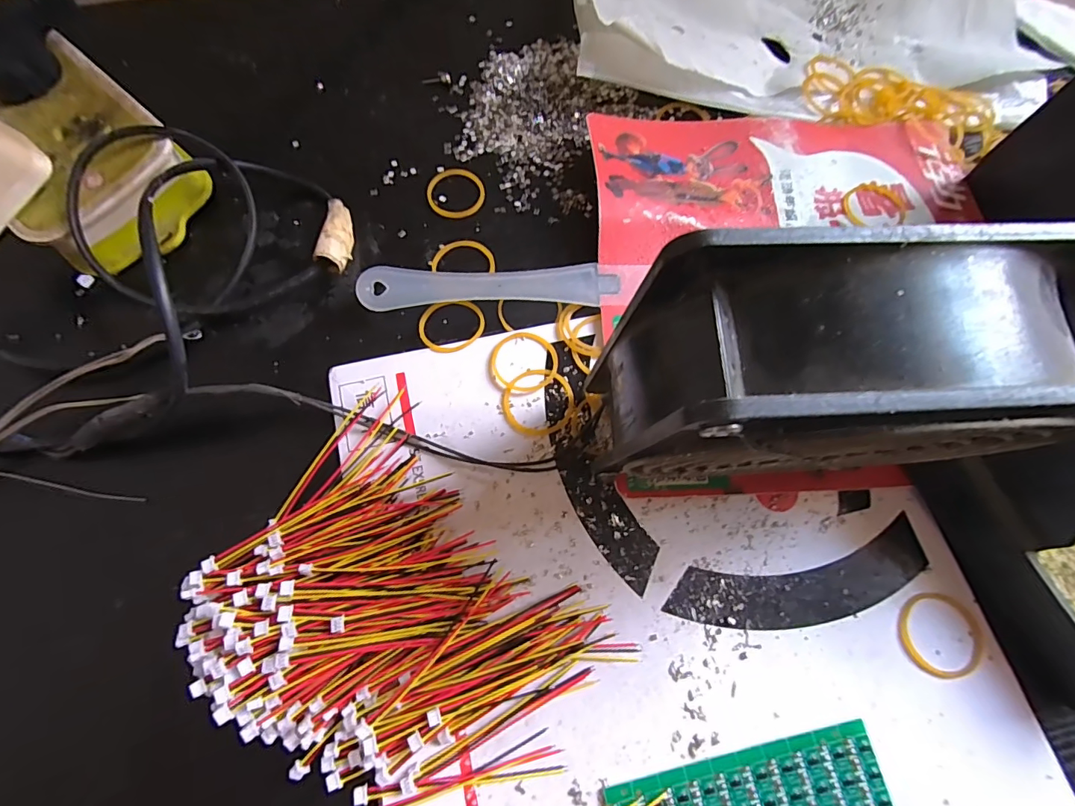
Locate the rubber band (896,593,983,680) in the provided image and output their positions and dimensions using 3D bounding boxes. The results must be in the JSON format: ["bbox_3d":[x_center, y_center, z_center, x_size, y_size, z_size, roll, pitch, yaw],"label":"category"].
[{"bbox_3d":[0.160,0.092,0.187,0.032,0.004,0.030,0,73,-1],"label":"rubber band"}]

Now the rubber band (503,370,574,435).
[{"bbox_3d":[0.000,-0.001,0.209,0.032,0.004,0.030,-12,74,-5],"label":"rubber band"}]

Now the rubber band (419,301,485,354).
[{"bbox_3d":[-0.040,-0.036,0.219,0.030,0.006,0.025,-12,69,-8],"label":"rubber band"}]

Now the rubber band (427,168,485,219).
[{"bbox_3d":[-0.042,-0.111,0.246,0.029,0.004,0.030,0,73,-1],"label":"rubber band"}]

